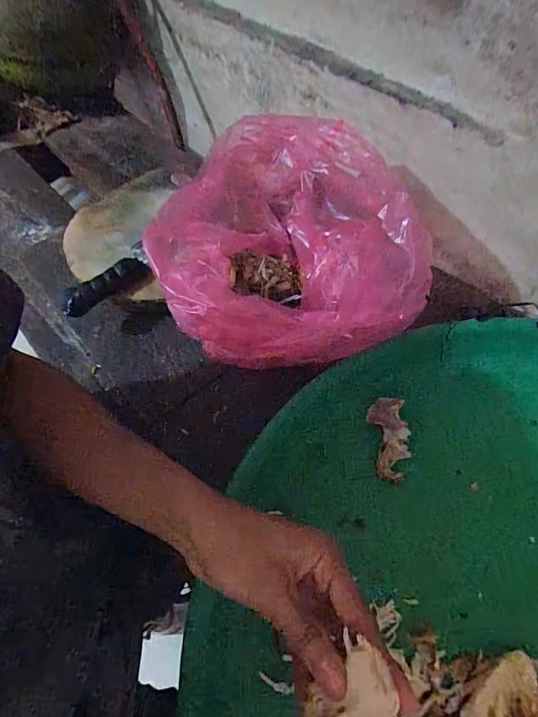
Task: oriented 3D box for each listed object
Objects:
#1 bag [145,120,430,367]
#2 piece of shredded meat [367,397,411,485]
[{"bbox_3d":[0.034,-0.132,0.457,0.259,0.109,0.278,7,59,7],"label":"bag"},{"bbox_3d":[0.116,0.078,0.399,0.038,0.005,0.077,0,74,2],"label":"piece of shredded meat"}]

